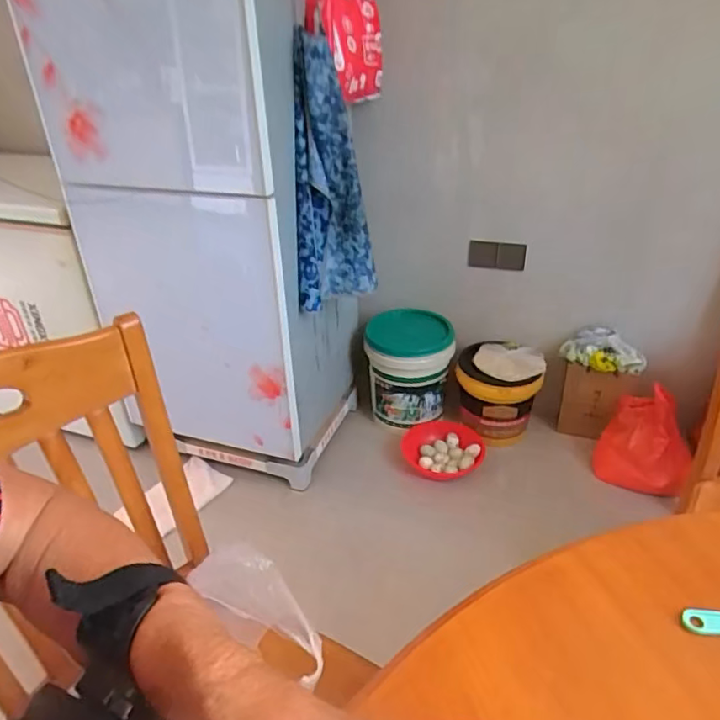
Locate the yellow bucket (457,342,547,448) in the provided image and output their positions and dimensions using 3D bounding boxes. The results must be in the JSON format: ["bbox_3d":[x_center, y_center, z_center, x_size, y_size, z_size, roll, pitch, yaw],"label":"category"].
[{"bbox_3d":[0.455,0.108,1.837,0.249,0.289,0.249,-1,30,0],"label":"yellow bucket"}]

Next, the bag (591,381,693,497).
[{"bbox_3d":[0.813,0.252,1.625,0.180,0.252,0.258,1,30,5],"label":"bag"}]

